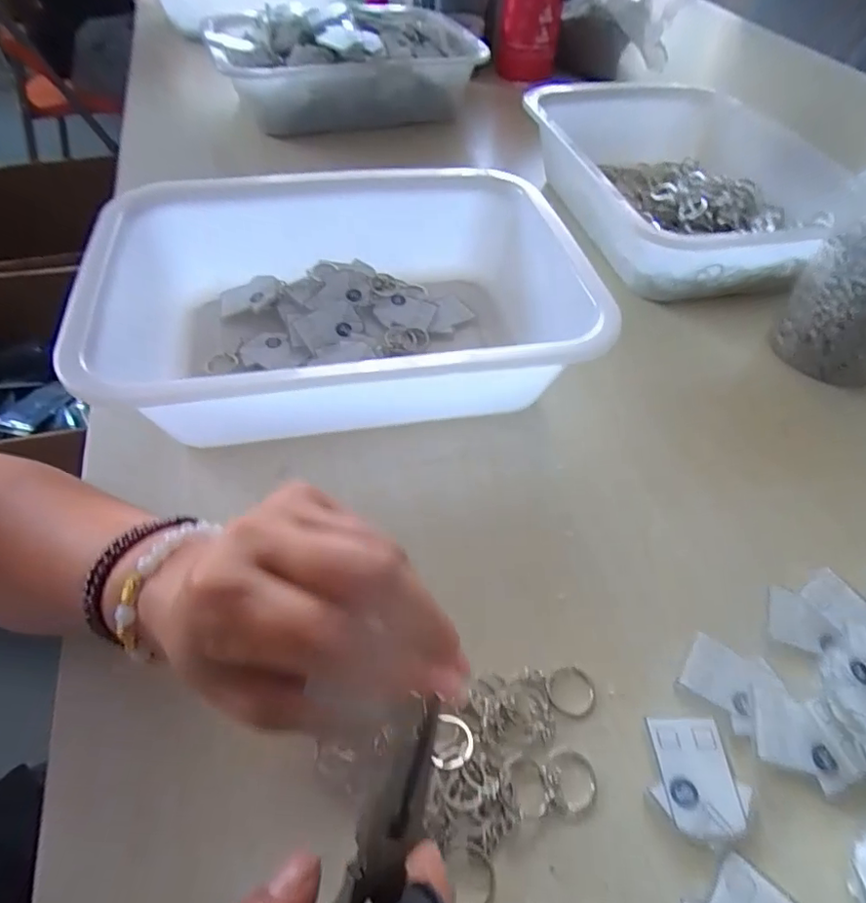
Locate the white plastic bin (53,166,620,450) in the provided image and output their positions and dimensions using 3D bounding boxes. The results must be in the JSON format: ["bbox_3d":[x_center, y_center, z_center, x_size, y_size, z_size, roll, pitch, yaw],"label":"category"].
[{"bbox_3d":[-0.049,-0.111,0.426,0.331,0.089,0.251,-7,51,-7],"label":"white plastic bin"}]

